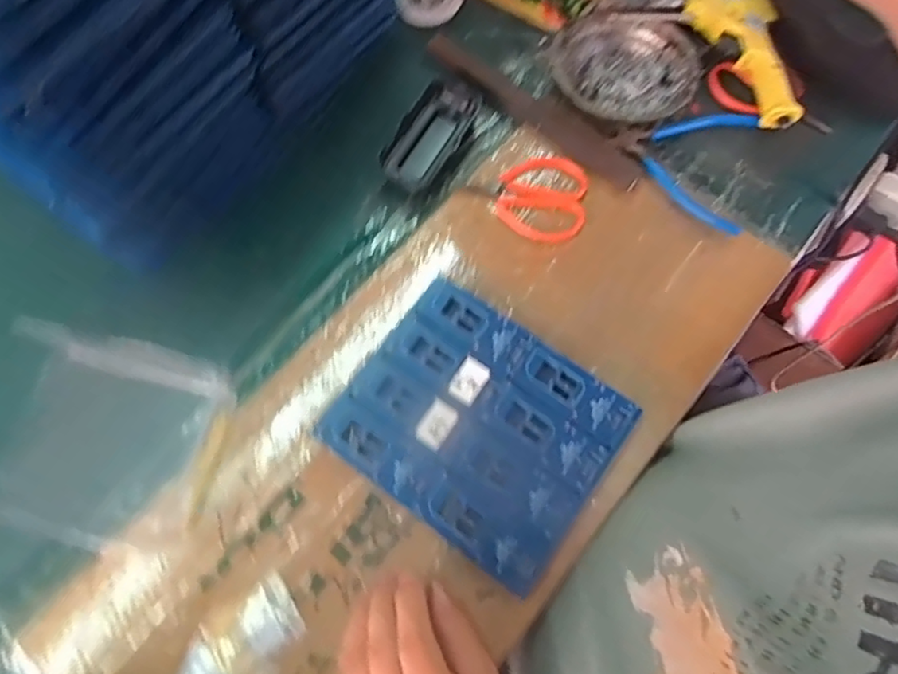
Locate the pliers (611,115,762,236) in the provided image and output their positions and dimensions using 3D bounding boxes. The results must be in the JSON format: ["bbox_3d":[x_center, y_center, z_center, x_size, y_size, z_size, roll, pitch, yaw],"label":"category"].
[{"bbox_3d":[0.209,-0.159,0.548,0.117,0.012,0.122,16,71,6],"label":"pliers"}]

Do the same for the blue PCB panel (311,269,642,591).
[{"bbox_3d":[0.023,0.064,0.459,0.188,0.007,0.160,35,76,10],"label":"blue PCB panel"}]

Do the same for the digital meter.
[{"bbox_3d":[-0.016,-0.181,0.547,0.049,0.019,0.111,29,72,10],"label":"digital meter"}]

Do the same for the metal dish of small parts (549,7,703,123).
[{"bbox_3d":[0.158,-0.240,0.553,0.130,0.036,0.121,8,70,3],"label":"metal dish of small parts"}]

